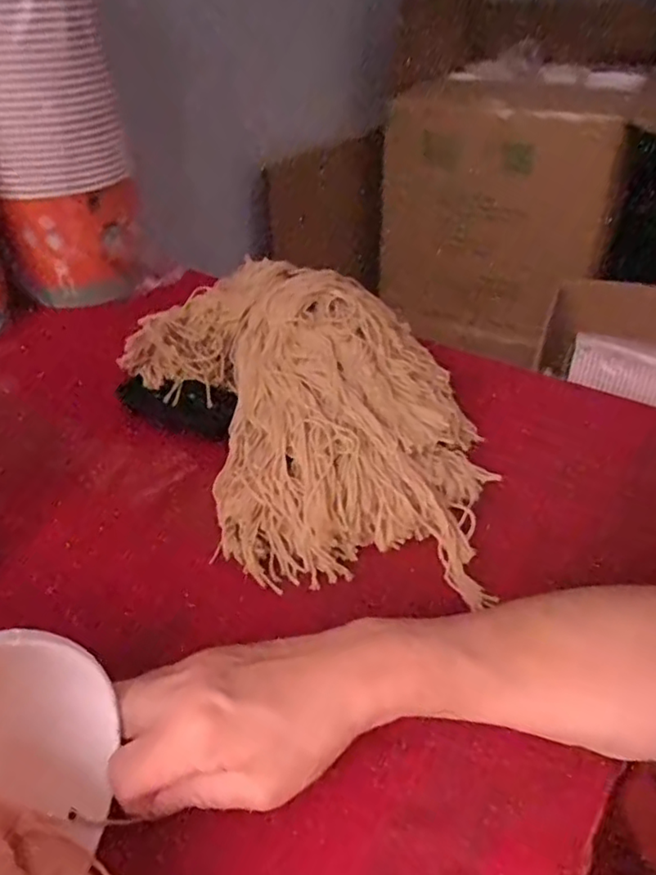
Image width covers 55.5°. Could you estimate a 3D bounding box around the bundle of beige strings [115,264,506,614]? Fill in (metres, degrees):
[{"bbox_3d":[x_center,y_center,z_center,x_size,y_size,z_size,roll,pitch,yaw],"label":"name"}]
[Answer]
[{"bbox_3d":[-0.007,-0.039,0.495,0.232,0.095,0.383,-19,42,-21],"label":"bundle of beige strings"}]

